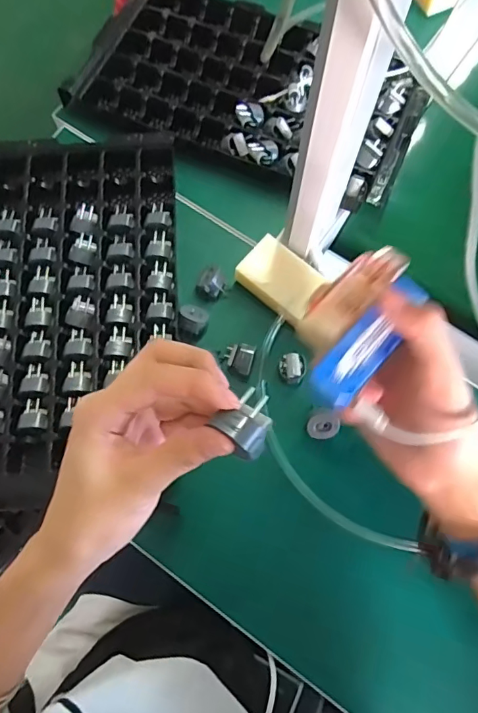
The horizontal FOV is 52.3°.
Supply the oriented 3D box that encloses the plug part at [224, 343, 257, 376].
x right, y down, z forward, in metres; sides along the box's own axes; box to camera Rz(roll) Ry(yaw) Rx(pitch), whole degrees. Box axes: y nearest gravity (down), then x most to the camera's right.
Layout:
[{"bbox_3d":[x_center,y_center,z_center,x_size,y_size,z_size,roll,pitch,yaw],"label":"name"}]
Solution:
[{"bbox_3d":[0.000,0.002,0.451,0.028,0.020,0.027,16,74,6],"label":"plug part"}]

